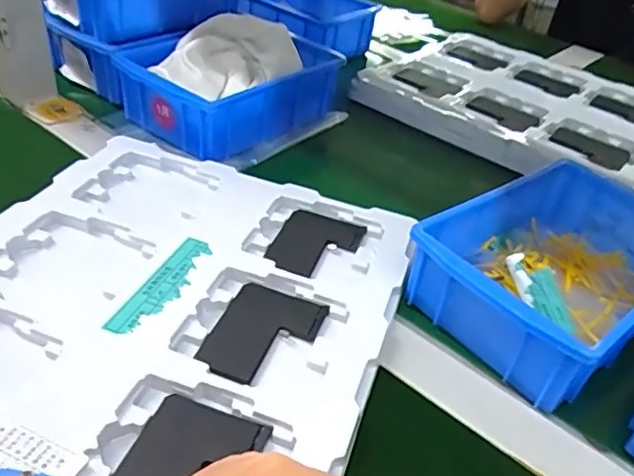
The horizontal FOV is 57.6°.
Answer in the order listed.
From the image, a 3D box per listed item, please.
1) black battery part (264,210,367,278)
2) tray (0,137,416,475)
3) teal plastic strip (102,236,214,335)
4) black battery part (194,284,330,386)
[{"bbox_3d":[-0.002,0.004,0.436,0.062,0.006,0.079,17,38,11],"label":"black battery part"},{"bbox_3d":[-0.095,0.034,0.373,0.275,0.020,0.293,17,38,11],"label":"tray"},{"bbox_3d":[-0.098,0.031,0.374,0.023,0.006,0.095,18,38,12],"label":"teal plastic strip"},{"bbox_3d":[-0.034,0.060,0.359,0.059,0.006,0.081,18,38,12],"label":"black battery part"}]

